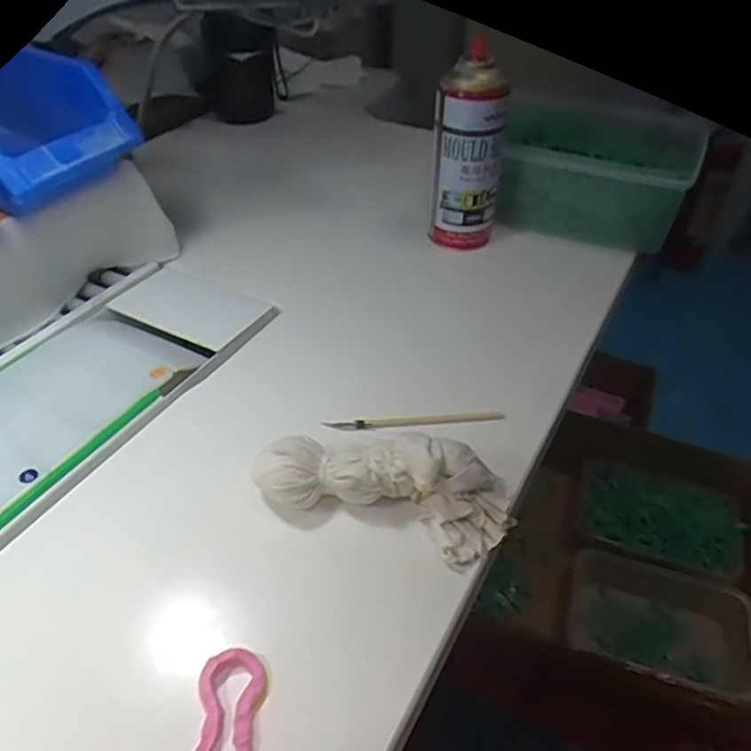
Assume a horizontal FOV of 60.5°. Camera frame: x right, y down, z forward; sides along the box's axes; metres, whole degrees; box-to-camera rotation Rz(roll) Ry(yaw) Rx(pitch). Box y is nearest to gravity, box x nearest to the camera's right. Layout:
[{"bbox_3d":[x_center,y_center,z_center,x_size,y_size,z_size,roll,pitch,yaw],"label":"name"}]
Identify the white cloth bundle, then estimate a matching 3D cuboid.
[{"bbox_3d":[0.004,0.065,0.393,0.154,0.047,0.052,13,43,12],"label":"white cloth bundle"}]

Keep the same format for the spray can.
[{"bbox_3d":[0.087,-0.209,0.611,0.064,0.171,0.057,6,42,5],"label":"spray can"}]

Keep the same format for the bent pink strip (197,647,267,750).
[{"bbox_3d":[-0.071,0.163,0.315,0.031,0.006,0.056,0,42,-2],"label":"bent pink strip"}]

